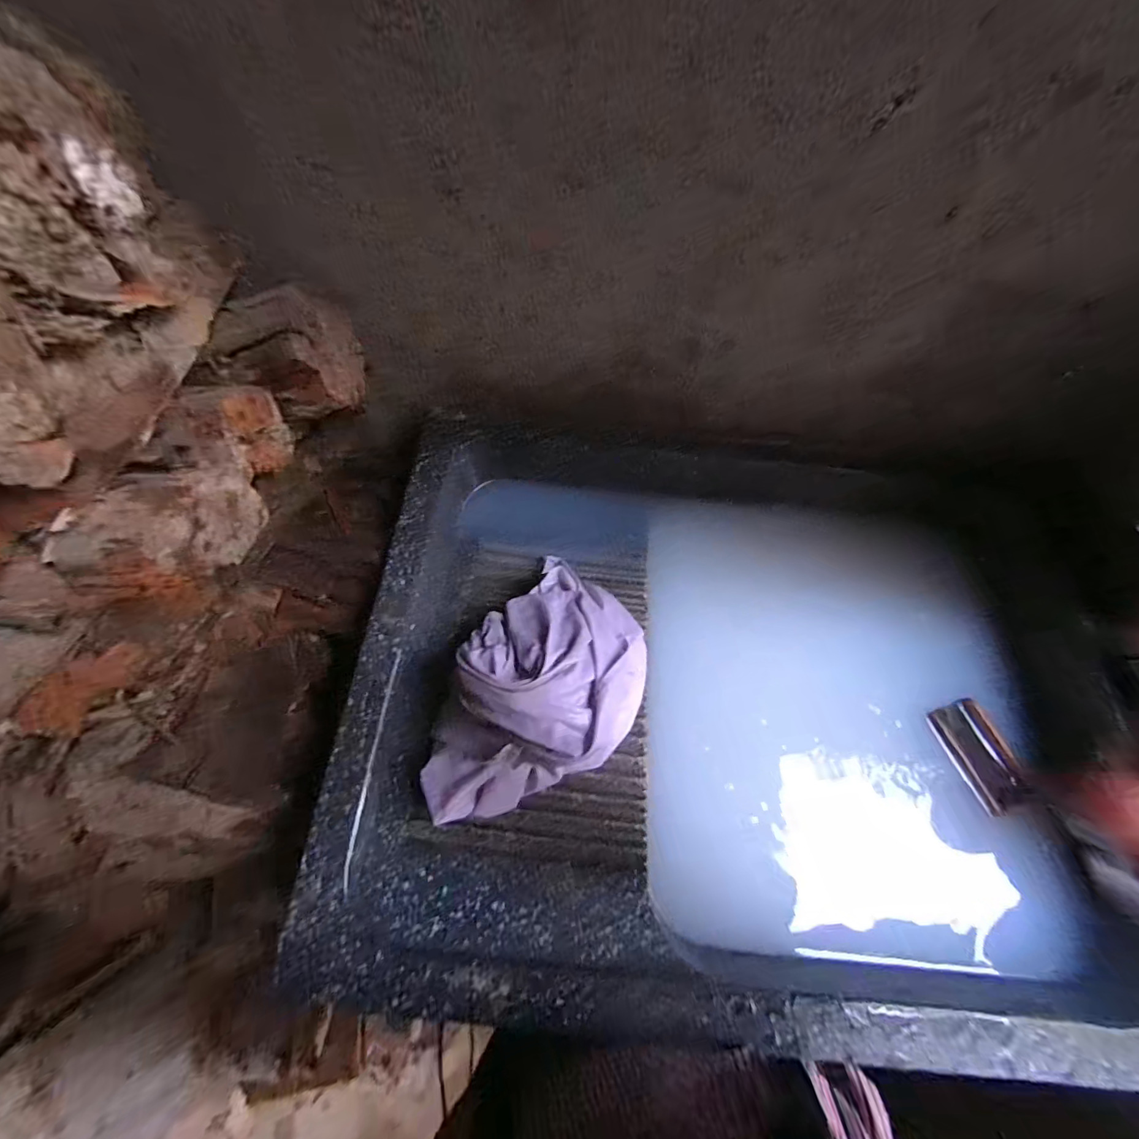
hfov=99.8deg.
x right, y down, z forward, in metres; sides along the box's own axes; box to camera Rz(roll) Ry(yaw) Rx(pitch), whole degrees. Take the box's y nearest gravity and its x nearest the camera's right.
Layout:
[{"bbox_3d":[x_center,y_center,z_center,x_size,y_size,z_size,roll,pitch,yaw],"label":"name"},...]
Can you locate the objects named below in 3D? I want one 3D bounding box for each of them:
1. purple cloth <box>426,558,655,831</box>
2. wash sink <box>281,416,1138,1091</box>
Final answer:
[{"bbox_3d":[-0.037,0.112,0.451,0.244,0.091,0.172,-39,71,-16],"label":"purple cloth"},{"bbox_3d":[0.129,0.130,0.546,0.661,0.277,0.560,4,66,3],"label":"wash sink"}]

